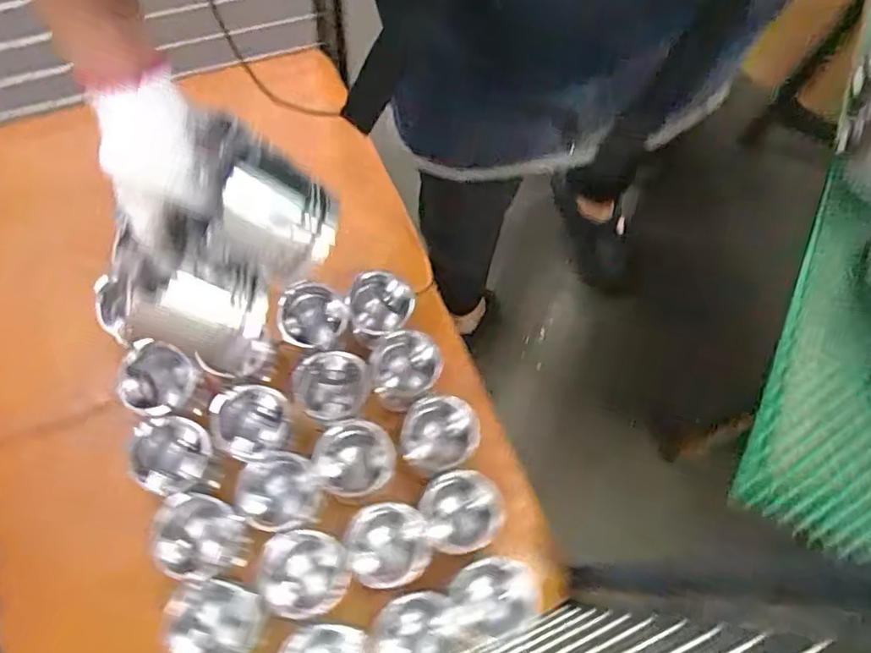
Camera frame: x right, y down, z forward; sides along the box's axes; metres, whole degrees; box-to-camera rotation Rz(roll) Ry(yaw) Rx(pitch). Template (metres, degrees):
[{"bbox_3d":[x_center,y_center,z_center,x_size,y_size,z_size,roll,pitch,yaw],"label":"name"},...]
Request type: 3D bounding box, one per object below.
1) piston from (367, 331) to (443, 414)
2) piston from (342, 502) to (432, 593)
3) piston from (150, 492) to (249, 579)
[{"bbox_3d":[-0.042,0.057,0.789,0.089,0.089,0.079,-13,68,-9],"label":"piston"},{"bbox_3d":[-0.058,0.262,0.702,0.094,0.060,0.092,1,67,-3],"label":"piston"},{"bbox_3d":[-0.269,0.243,0.675,0.099,0.061,0.086,12,67,2],"label":"piston"}]

